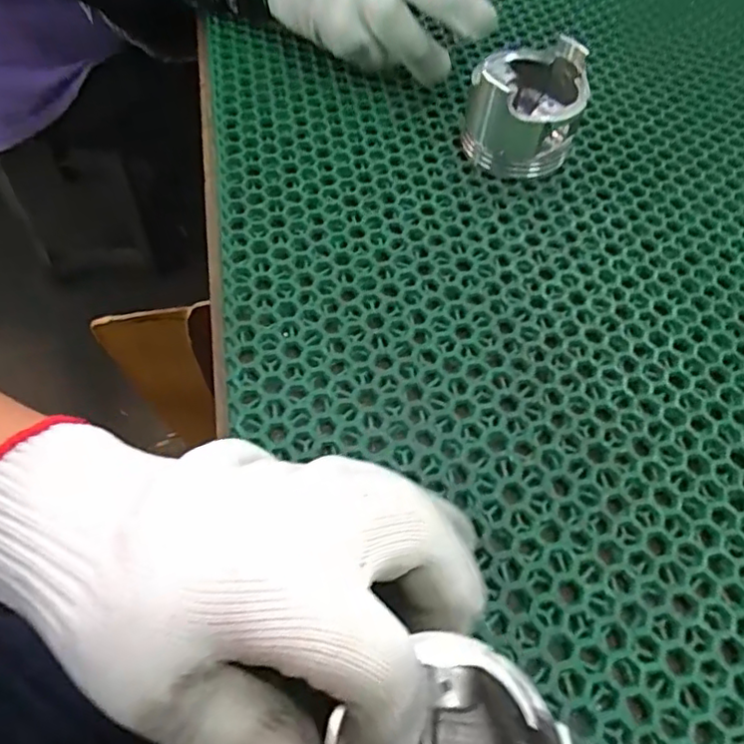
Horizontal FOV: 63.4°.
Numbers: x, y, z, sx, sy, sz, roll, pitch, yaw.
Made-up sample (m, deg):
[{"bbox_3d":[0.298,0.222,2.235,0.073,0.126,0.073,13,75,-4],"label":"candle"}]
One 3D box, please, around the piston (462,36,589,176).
[{"bbox_3d":[0.086,-0.149,0.342,0.061,0.055,0.058,16,59,7],"label":"piston"}]

